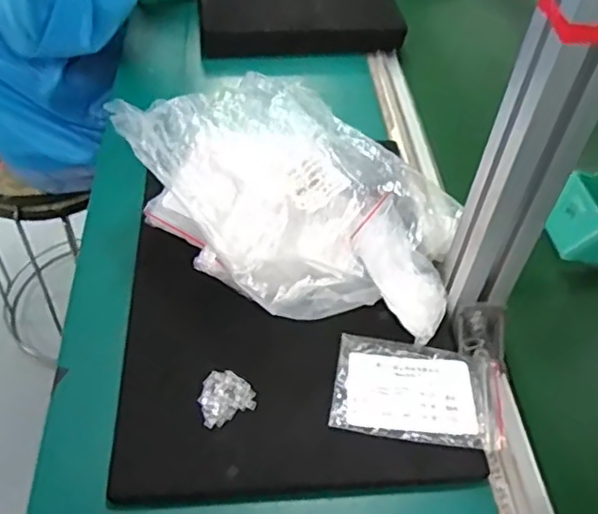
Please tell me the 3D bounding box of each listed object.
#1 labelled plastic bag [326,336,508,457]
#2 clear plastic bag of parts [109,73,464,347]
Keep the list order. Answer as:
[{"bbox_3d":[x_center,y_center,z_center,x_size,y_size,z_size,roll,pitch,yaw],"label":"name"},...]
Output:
[{"bbox_3d":[0.088,0.098,0.454,0.121,0.008,0.076,8,48,5],"label":"labelled plastic bag"},{"bbox_3d":[0.007,-0.053,0.537,0.226,0.080,0.303,-31,58,-30],"label":"clear plastic bag of parts"}]

